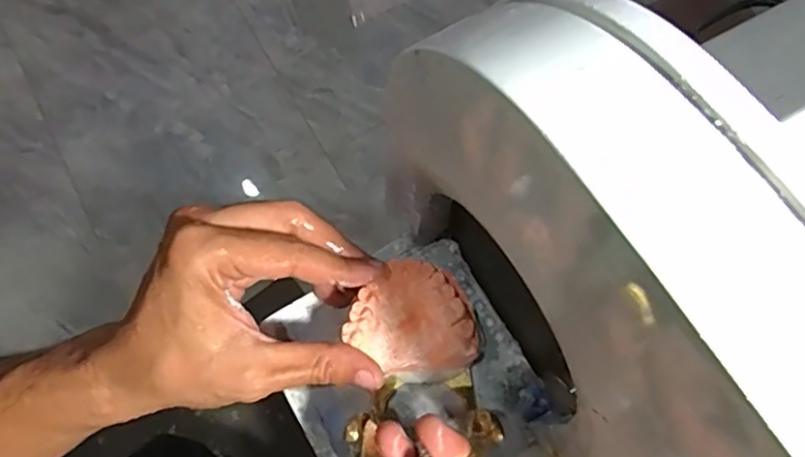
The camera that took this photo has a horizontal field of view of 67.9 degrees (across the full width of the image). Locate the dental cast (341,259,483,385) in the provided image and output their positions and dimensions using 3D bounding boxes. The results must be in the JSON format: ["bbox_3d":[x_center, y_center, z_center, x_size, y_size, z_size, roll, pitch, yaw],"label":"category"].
[{"bbox_3d":[0.008,0.049,0.299,0.060,0.021,0.055,0,79,0],"label":"dental cast"}]

